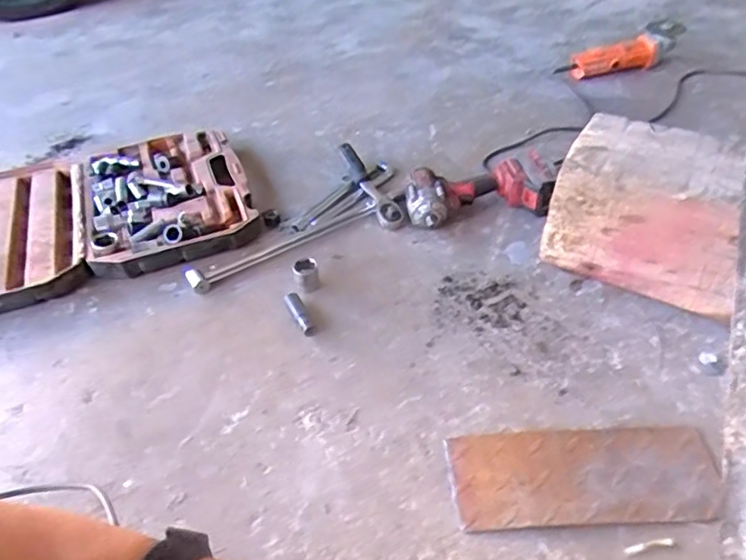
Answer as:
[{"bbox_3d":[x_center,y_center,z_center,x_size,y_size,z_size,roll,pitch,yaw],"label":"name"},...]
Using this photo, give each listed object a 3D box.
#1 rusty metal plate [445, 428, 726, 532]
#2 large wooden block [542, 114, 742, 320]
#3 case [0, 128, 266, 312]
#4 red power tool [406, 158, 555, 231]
[{"bbox_3d":[0.244,0.225,0.704,0.299,0.009,0.119,-3,42,3],"label":"rusty metal plate"},{"bbox_3d":[0.537,-0.056,0.842,0.537,0.195,0.195,20,48,26],"label":"large wooden block"},{"bbox_3d":[-0.513,-0.119,1.082,0.569,0.087,0.376,-19,44,-14],"label":"case"},{"bbox_3d":[0.180,-0.148,1.069,0.239,0.074,0.105,-6,42,0],"label":"red power tool"}]

